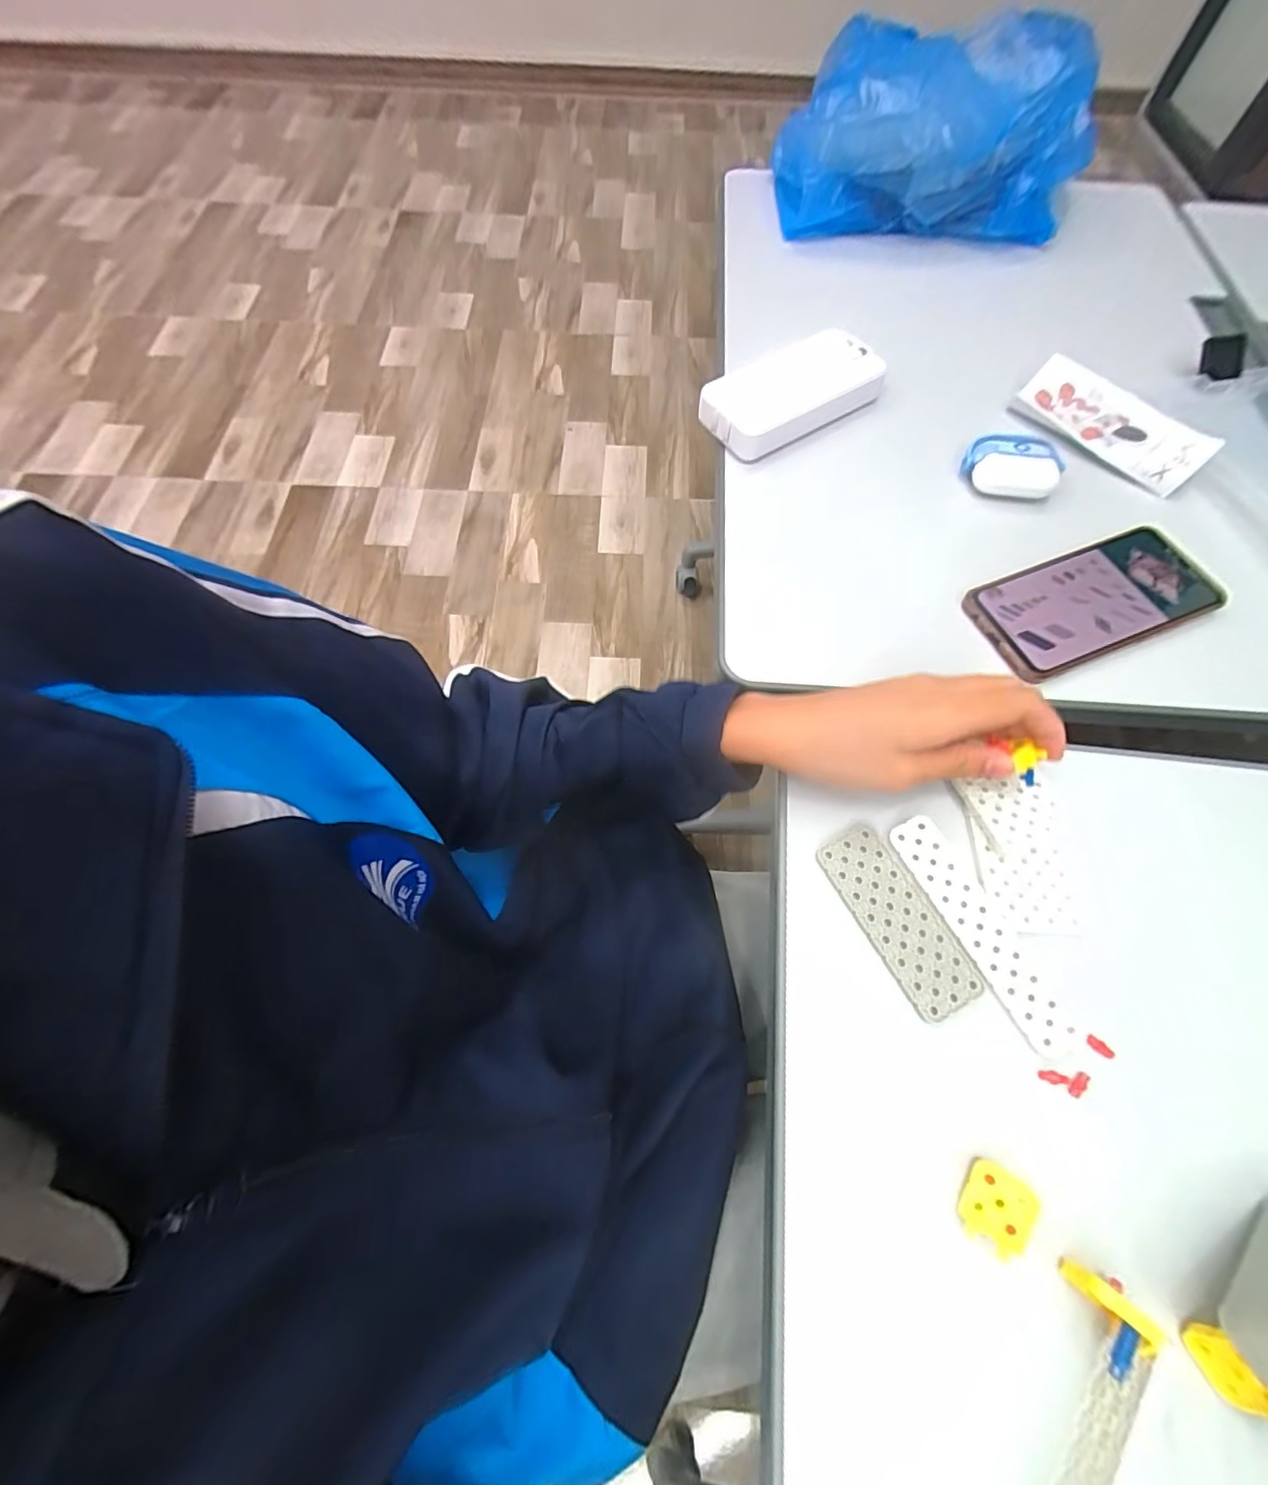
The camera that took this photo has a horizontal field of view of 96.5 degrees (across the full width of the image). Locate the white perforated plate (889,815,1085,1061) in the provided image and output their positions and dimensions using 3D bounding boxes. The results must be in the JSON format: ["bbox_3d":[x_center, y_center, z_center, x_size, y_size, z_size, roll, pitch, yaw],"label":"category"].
[{"bbox_3d":[0.182,0.097,0.297,0.025,0.005,0.125,-24,68,-11],"label":"white perforated plate"}]

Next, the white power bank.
[{"bbox_3d":[0.124,-0.279,0.455,0.150,0.029,0.071,-27,69,-12],"label":"white power bank"}]

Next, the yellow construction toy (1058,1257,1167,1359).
[{"bbox_3d":[0.191,0.227,0.228,0.010,0.023,0.025,-40,71,-16],"label":"yellow construction toy"}]

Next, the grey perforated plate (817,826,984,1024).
[{"bbox_3d":[0.141,0.093,0.302,0.037,0.004,0.100,-25,68,-12],"label":"grey perforated plate"}]

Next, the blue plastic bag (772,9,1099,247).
[{"bbox_3d":[0.284,-0.607,0.563,0.263,0.107,0.197,2,65,0],"label":"blue plastic bag"}]

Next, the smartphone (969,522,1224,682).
[{"bbox_3d":[0.307,-0.096,0.376,0.156,0.007,0.075,-20,67,-10],"label":"smartphone"}]

